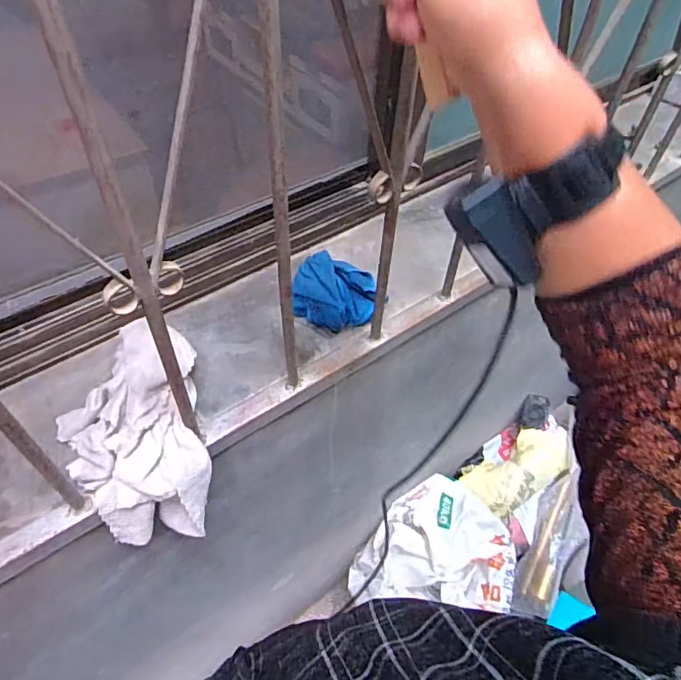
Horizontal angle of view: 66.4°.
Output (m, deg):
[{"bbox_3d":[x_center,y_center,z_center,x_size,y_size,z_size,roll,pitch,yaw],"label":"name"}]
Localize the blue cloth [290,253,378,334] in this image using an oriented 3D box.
[{"bbox_3d":[-0.009,-0.056,0.665,0.116,0.061,0.083,23,50,14],"label":"blue cloth"}]

